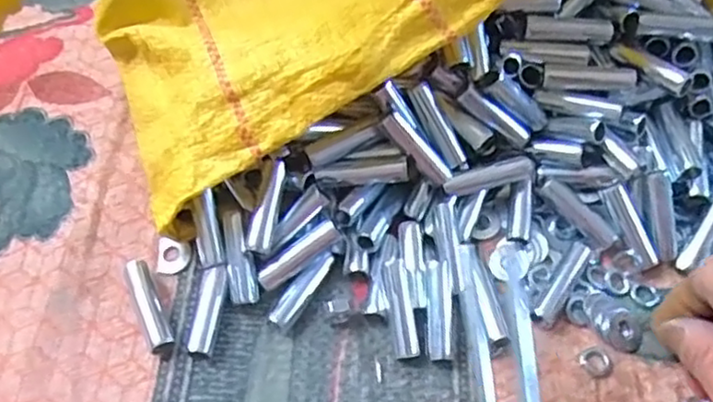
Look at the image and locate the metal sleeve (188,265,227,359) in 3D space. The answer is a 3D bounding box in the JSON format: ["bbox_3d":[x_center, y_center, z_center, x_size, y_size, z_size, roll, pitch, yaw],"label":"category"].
[{"bbox_3d":[-0.066,0.048,0.294,0.011,0.008,0.041,5,59,2],"label":"metal sleeve"}]

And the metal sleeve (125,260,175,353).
[{"bbox_3d":[-0.091,0.046,0.294,0.010,0.009,0.045,-22,62,-14],"label":"metal sleeve"}]

